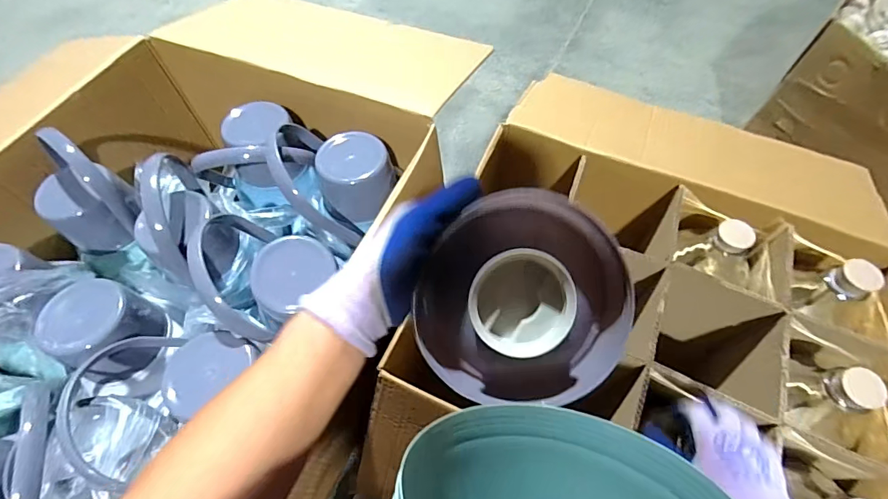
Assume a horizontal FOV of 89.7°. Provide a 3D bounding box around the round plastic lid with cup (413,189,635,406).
[{"bbox_3d":[0.062,0.040,0.344,0.159,0.055,0.164,22,92,3],"label":"round plastic lid with cup"}]

